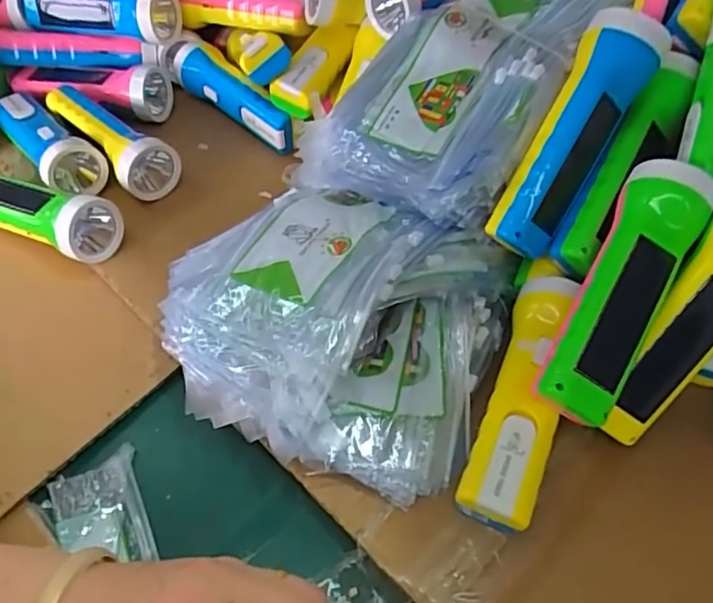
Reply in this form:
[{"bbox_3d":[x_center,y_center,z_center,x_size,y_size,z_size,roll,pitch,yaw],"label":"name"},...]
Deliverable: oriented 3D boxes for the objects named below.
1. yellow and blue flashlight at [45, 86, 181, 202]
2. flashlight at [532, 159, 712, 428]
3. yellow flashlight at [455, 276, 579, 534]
[{"bbox_3d":[-0.234,-0.155,0.574,0.050,0.054,0.167,-39,61,-22],"label":"yellow and blue flashlight"},{"bbox_3d":[0.159,-0.007,0.359,0.047,0.038,0.161,26,78,21],"label":"flashlight"},{"bbox_3d":[0.105,0.061,0.379,0.041,0.052,0.160,16,57,15],"label":"yellow flashlight"}]

